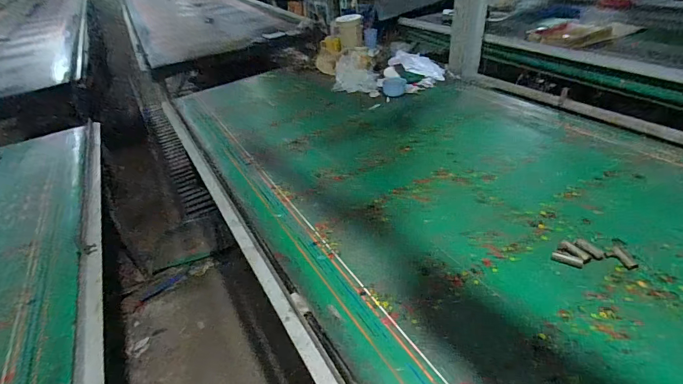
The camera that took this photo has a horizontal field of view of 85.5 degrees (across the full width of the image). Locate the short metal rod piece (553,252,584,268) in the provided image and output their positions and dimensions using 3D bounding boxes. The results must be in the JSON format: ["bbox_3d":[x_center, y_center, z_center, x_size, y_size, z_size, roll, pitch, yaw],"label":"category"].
[{"bbox_3d":[0.498,0.149,0.814,0.060,0.016,0.018,23,45,33],"label":"short metal rod piece"}]

